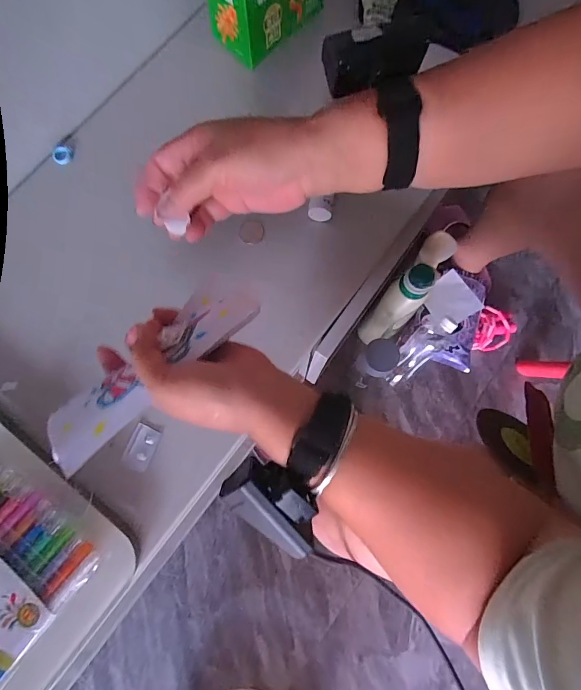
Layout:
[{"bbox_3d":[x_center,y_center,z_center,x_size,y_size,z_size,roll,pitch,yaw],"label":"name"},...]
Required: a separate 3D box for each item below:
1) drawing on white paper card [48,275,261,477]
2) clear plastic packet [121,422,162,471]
[{"bbox_3d":[-0.098,0.012,0.270,0.063,0.015,0.163,31,70,34],"label":"drawing on white paper card"},{"bbox_3d":[-0.130,0.089,0.338,0.022,0.008,0.036,20,75,4],"label":"clear plastic packet"}]

